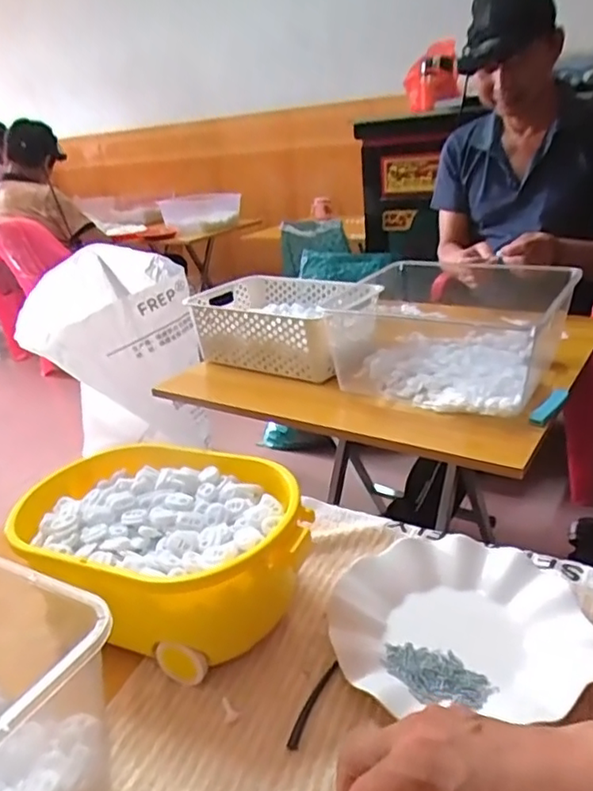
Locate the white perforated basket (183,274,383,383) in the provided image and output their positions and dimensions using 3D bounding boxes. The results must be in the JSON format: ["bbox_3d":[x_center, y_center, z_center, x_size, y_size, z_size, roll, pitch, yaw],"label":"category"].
[{"bbox_3d":[-0.022,-0.125,1.049,0.305,0.113,0.203,12,29,35],"label":"white perforated basket"}]

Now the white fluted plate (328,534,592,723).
[{"bbox_3d":[0.121,0.170,0.457,0.181,0.024,0.163,-4,23,4],"label":"white fluted plate"}]

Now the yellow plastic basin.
[{"bbox_3d":[-0.104,0.134,0.494,0.230,0.109,0.162,4,25,21],"label":"yellow plastic basin"}]

